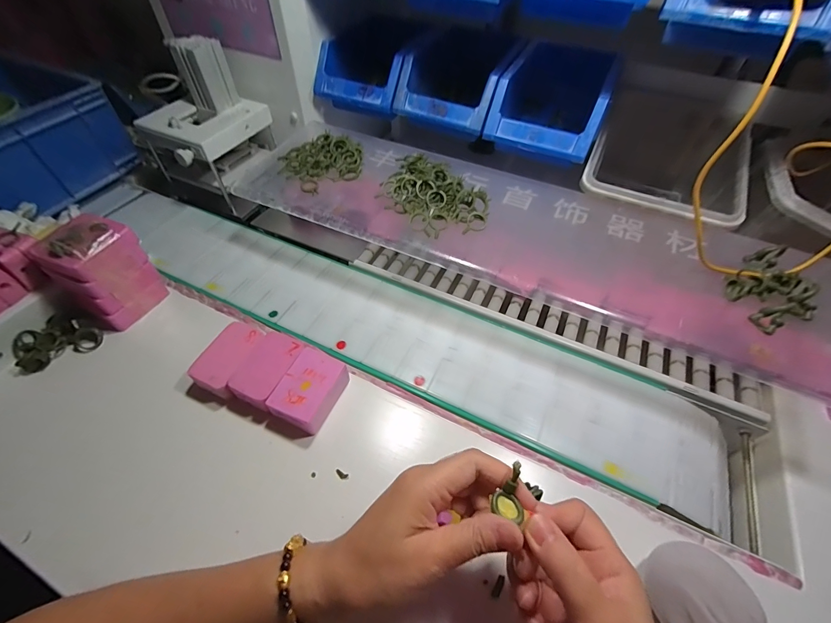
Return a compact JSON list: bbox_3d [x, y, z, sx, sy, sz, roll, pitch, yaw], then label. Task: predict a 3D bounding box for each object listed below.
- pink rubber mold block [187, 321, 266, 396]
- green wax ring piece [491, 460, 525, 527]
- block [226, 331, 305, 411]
[{"bbox_3d":[-0.191,0.048,0.374,0.048,0.027,0.073,15,52,10],"label":"pink rubber mold block"},{"bbox_3d":[0.060,0.109,0.220,0.018,0.013,0.031,24,54,16],"label":"green wax ring piece"},{"bbox_3d":[-0.145,0.059,0.365,0.045,0.026,0.071,20,53,13],"label":"block"}]

